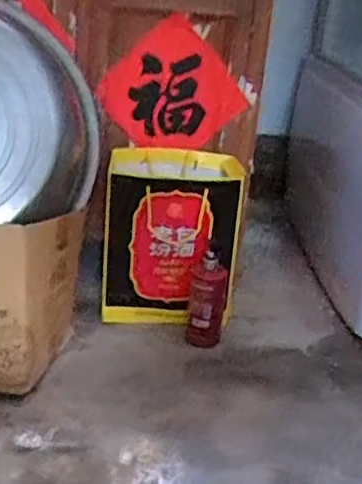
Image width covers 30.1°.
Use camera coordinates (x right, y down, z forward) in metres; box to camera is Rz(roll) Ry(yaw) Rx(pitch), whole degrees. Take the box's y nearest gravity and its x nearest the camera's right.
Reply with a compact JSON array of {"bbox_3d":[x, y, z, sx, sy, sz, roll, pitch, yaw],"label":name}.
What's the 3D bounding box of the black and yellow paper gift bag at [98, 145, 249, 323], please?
[{"bbox_3d":[-0.017,0.003,1.351,0.260,0.322,0.181,8,26,2],"label":"black and yellow paper gift bag"}]

